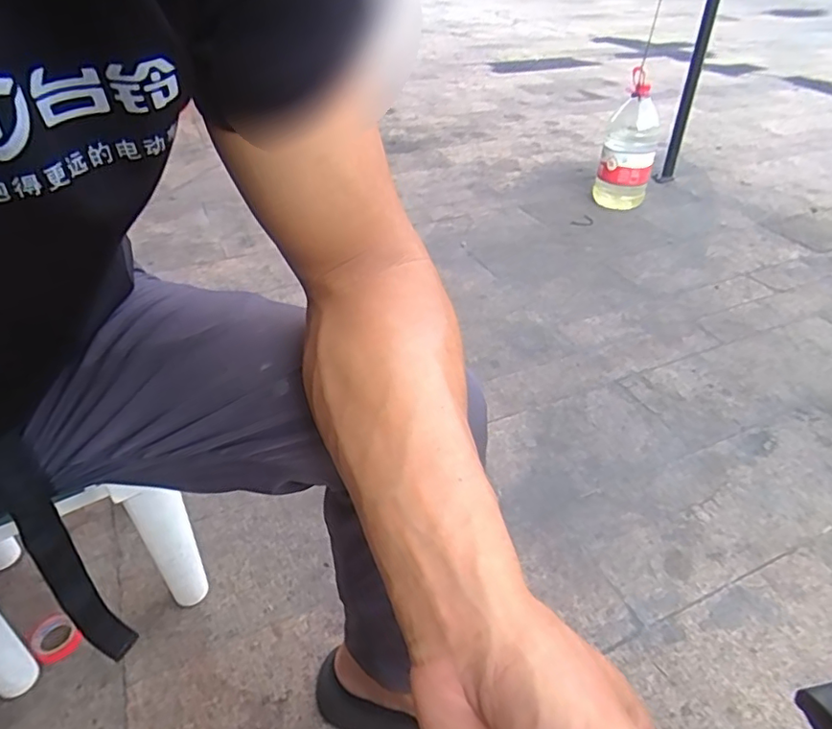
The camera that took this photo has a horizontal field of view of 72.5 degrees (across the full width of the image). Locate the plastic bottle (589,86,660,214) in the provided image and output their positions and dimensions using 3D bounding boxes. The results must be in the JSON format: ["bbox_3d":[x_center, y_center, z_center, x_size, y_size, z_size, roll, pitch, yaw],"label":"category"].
[{"bbox_3d":[0.631,-0.619,1.689,0.156,0.325,0.141,14,39,16],"label":"plastic bottle"}]

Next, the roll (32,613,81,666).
[{"bbox_3d":[-0.437,0.331,0.685,0.056,0.022,0.045,30,45,29],"label":"roll"}]

